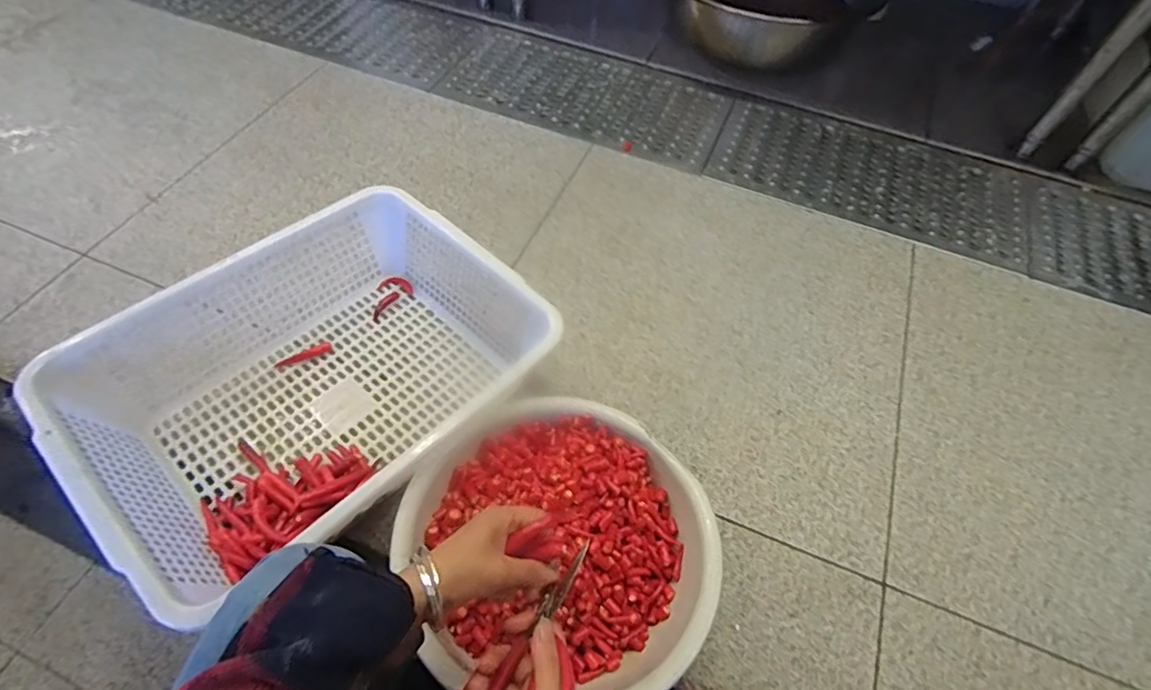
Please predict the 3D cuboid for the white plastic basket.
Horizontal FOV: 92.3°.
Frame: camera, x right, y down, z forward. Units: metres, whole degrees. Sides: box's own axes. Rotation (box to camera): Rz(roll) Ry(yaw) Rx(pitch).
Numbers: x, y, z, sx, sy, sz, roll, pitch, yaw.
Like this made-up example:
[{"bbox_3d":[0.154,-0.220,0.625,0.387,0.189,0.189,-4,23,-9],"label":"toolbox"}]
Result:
[{"bbox_3d":[-0.288,0.039,0.658,0.351,0.150,0.467,40,63,20],"label":"white plastic basket"}]

